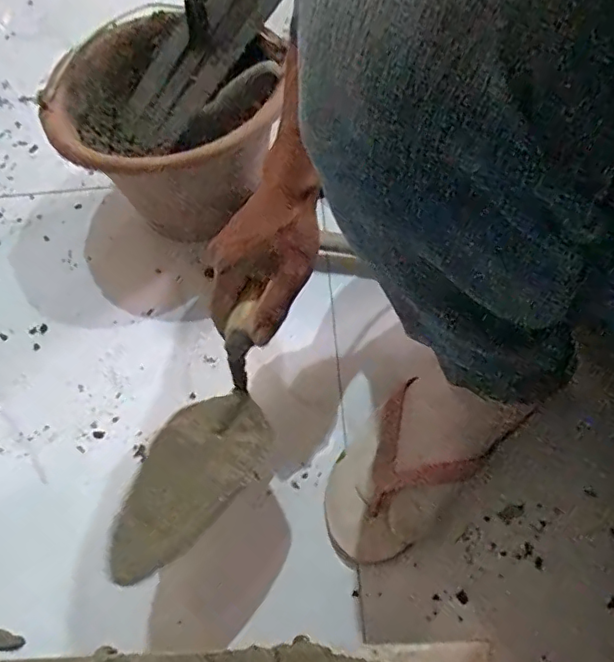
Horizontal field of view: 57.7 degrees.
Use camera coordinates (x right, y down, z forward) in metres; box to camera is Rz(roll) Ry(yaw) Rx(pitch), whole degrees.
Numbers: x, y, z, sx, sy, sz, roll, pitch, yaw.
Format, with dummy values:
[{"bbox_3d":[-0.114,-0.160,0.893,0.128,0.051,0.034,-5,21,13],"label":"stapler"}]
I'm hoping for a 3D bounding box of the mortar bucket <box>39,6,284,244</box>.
[{"bbox_3d":[-0.142,-0.204,0.624,0.250,0.177,0.250,-2,57,3],"label":"mortar bucket"}]

